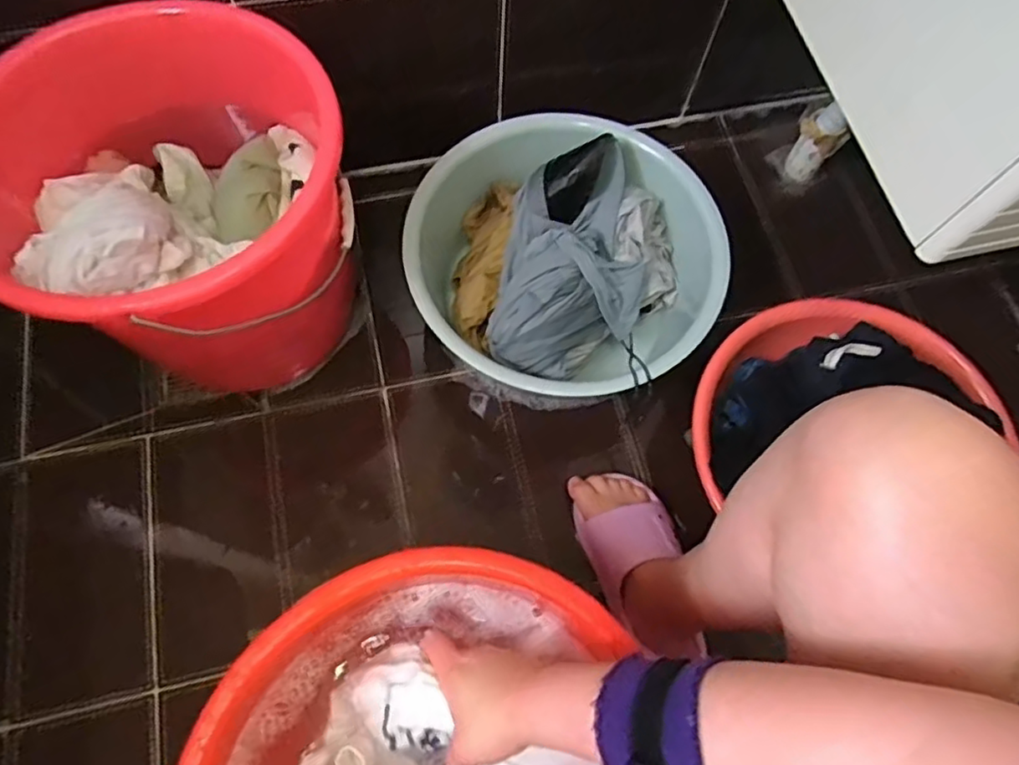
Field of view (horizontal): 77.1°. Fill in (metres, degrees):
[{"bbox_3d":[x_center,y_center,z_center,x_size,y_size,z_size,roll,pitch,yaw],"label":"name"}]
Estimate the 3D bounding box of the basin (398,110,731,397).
[{"bbox_3d":[0.053,-0.166,0.829,0.370,0.143,0.366,1,68,-2],"label":"basin"}]

